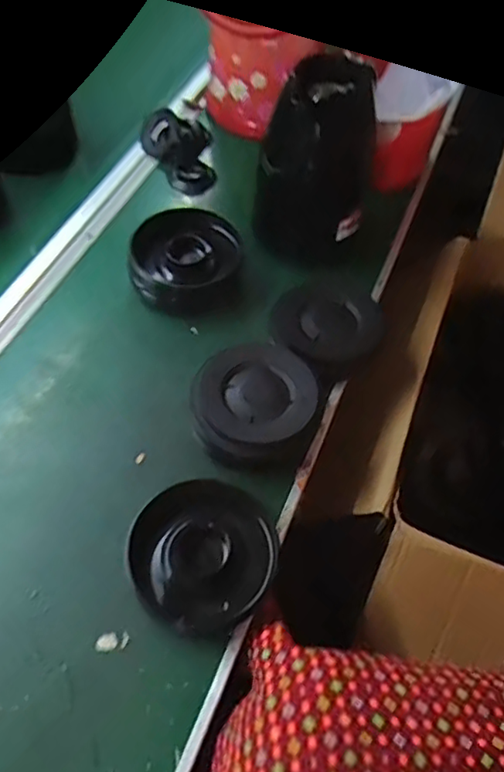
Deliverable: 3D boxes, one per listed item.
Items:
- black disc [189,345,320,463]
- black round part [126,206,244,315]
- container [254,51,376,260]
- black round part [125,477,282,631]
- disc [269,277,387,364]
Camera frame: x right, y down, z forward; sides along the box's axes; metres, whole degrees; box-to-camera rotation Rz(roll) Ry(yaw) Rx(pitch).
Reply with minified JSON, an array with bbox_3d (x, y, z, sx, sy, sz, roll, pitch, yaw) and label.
[{"bbox_3d":[0.003,0.018,0.582,0.115,0.047,0.121,31,60,15],"label":"black disc"},{"bbox_3d":[-0.080,-0.139,0.678,0.114,0.052,0.112,2,56,-3],"label":"black round part"},{"bbox_3d":[0.065,-0.233,0.657,0.121,0.172,0.097,13,56,4],"label":"container"},{"bbox_3d":[-0.039,0.138,0.511,0.113,0.030,0.118,2,56,-3],"label":"black round part"},{"bbox_3d":[0.080,-0.068,0.654,0.115,0.032,0.103,29,59,15],"label":"disc"}]

